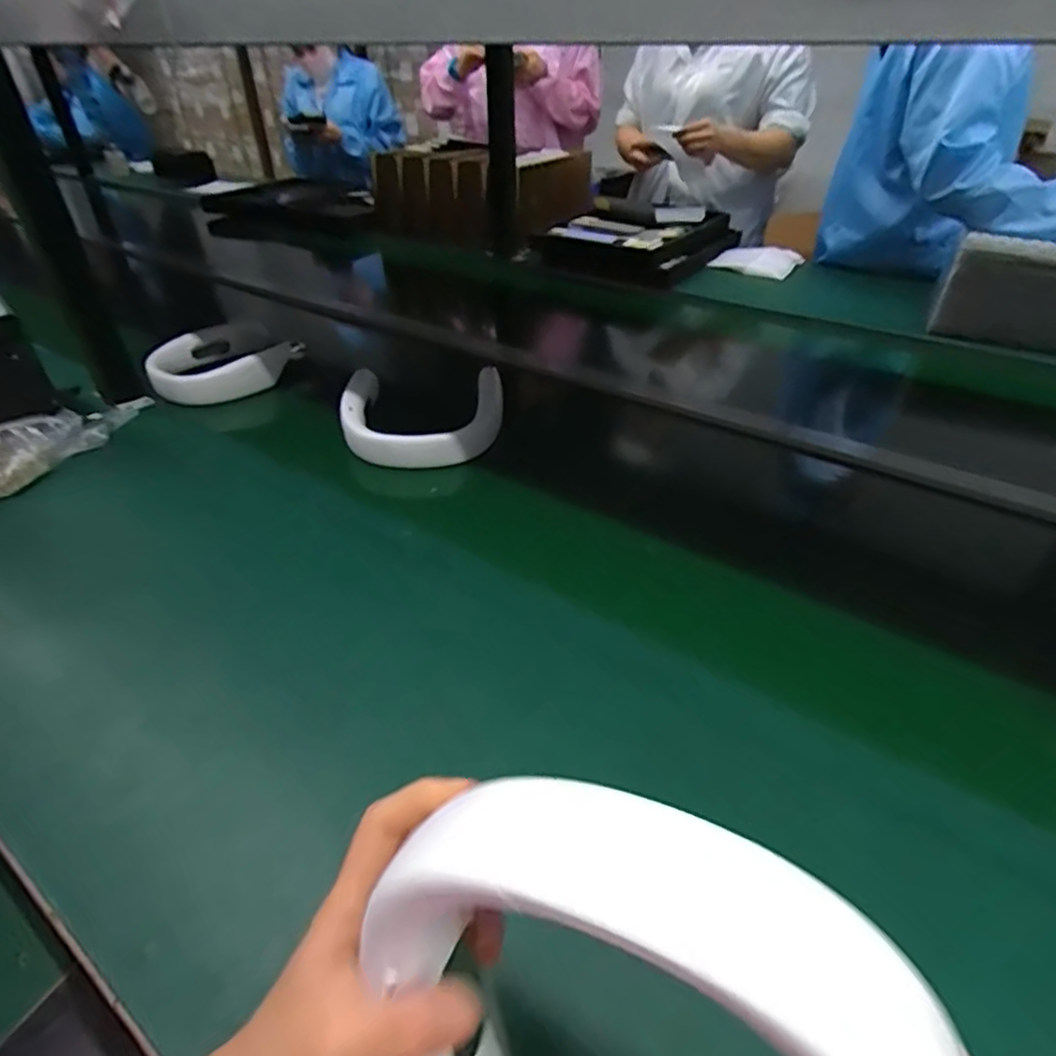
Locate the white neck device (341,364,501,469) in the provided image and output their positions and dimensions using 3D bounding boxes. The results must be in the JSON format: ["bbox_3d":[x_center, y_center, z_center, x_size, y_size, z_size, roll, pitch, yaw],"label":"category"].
[{"bbox_3d":[-0.131,-0.147,0.800,0.198,0.056,0.177,-2,38,-3],"label":"white neck device"}]

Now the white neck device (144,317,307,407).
[{"bbox_3d":[-0.444,-0.244,0.921,0.202,0.052,0.159,-25,45,-28],"label":"white neck device"}]

